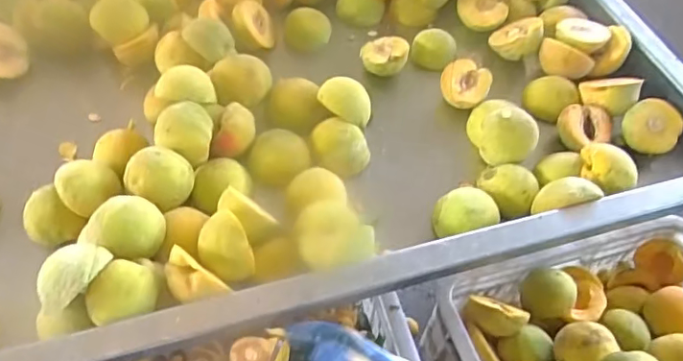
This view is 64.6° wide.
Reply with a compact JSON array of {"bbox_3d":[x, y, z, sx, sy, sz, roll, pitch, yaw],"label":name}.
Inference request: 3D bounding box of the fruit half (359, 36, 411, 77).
[{"bbox_3d":[0.048,-0.139,0.612,0.051,0.031,0.055,11,55,4],"label":"fruit half"}]

